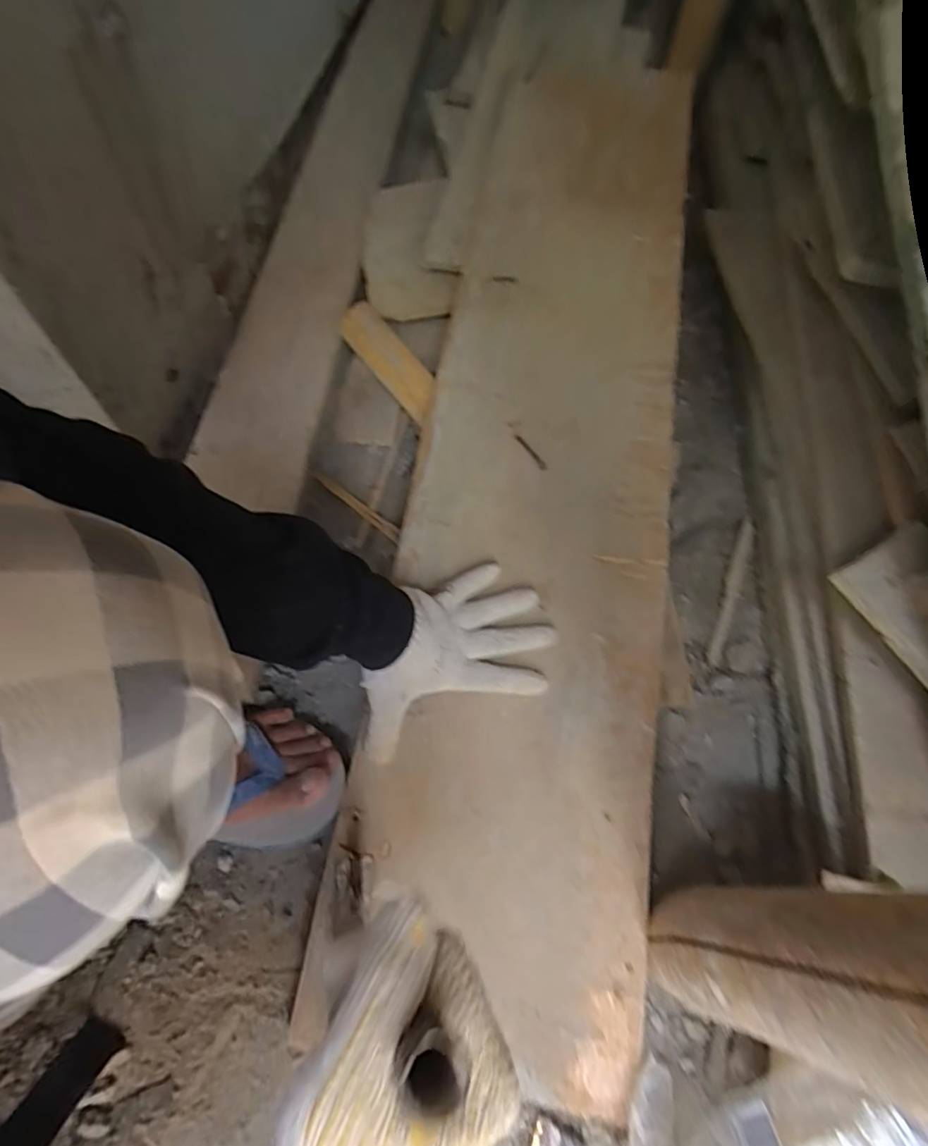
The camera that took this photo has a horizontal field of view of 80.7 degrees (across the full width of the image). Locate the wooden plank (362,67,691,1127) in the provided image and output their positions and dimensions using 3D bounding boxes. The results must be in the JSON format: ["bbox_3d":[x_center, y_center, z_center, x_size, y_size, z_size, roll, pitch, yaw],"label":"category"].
[{"bbox_3d":[0.081,-0.111,0.528,0.237,0.029,0.973,6,74,2],"label":"wooden plank"}]

